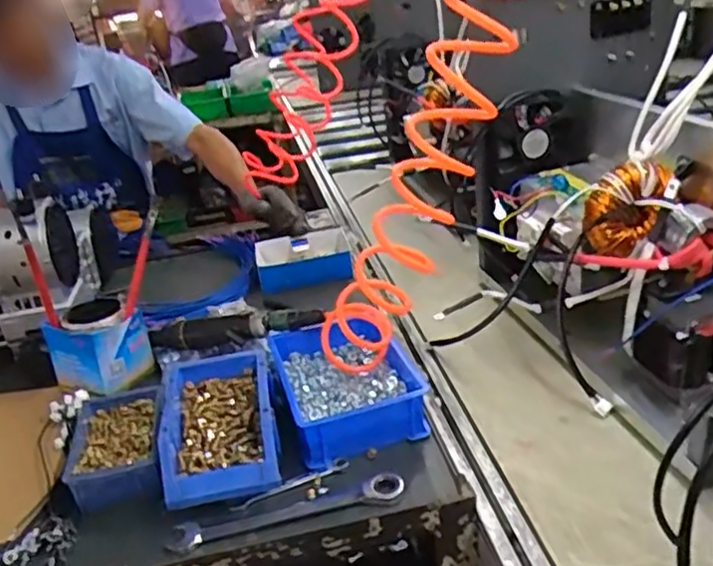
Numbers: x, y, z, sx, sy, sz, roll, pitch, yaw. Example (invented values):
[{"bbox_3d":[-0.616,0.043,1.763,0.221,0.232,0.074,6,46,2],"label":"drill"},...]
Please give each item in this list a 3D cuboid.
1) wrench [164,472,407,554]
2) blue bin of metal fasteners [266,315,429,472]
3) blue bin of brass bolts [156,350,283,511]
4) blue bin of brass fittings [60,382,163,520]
[{"bbox_3d":[-0.066,0.228,0.661,0.230,0.008,0.036,-12,27,-9],"label":"wrench"},{"bbox_3d":[-0.011,0.120,0.802,0.152,0.067,0.198,-12,27,-10],"label":"blue bin of metal fasteners"},{"bbox_3d":[-0.150,0.159,0.741,0.119,0.075,0.186,-11,27,-7],"label":"blue bin of brass bolts"},{"bbox_3d":[-0.270,0.182,0.747,0.100,0.045,0.172,-13,27,-11],"label":"blue bin of brass fittings"}]

